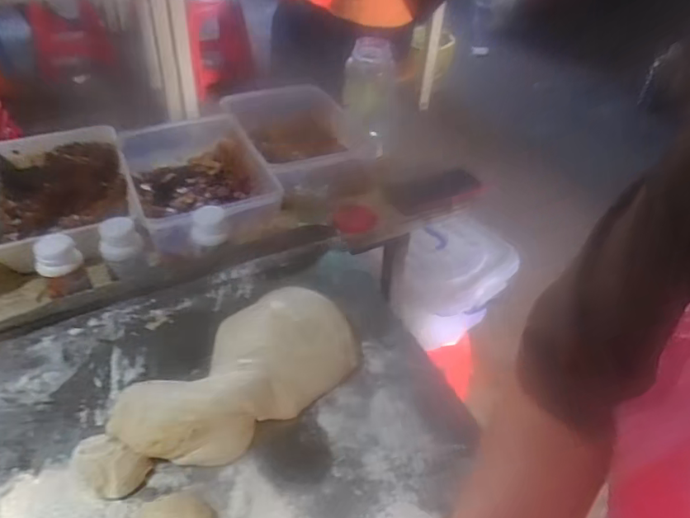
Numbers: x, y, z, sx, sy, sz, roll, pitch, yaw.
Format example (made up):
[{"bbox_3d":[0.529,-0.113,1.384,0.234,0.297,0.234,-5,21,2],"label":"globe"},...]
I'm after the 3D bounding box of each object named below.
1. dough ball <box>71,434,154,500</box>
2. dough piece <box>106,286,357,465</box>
[{"bbox_3d":[-0.219,0.194,0.507,0.063,0.028,0.046,18,44,13],"label":"dough ball"},{"bbox_3d":[-0.105,0.120,0.588,0.137,0.040,0.266,35,50,28],"label":"dough piece"}]

